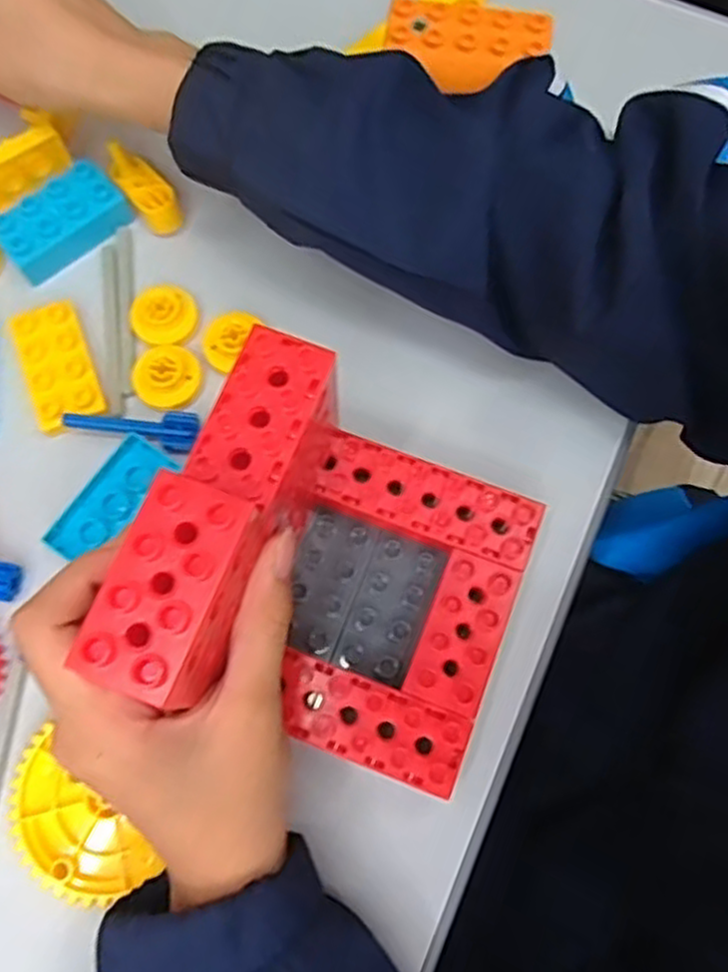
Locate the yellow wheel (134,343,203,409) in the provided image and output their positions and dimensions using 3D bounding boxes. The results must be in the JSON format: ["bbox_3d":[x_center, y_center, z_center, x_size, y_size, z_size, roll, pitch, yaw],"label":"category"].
[{"bbox_3d":[-0.097,-0.055,0.360,0.035,0.014,0.031,33,76,8],"label":"yellow wheel"}]

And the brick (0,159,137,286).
[{"bbox_3d":[-0.152,-0.133,0.377,0.063,0.023,0.033,-39,78,-11],"label":"brick"}]

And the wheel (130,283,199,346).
[{"bbox_3d":[-0.097,-0.084,0.366,0.028,0.012,0.030,0,74,-1],"label":"wheel"}]

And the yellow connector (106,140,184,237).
[{"bbox_3d":[-0.112,-0.153,0.384,0.019,0.020,0.048,-37,78,-11],"label":"yellow connector"}]

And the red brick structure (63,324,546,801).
[{"bbox_3d":[-0.002,0.031,0.272,0.123,0.115,0.122,21,74,5],"label":"red brick structure"}]

